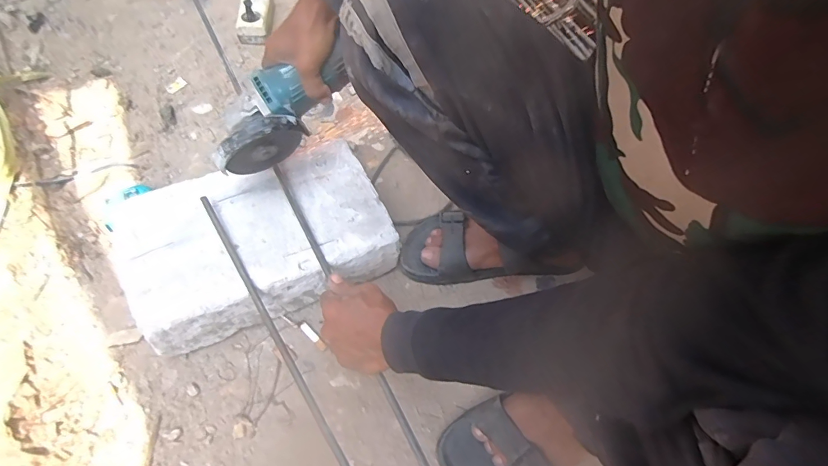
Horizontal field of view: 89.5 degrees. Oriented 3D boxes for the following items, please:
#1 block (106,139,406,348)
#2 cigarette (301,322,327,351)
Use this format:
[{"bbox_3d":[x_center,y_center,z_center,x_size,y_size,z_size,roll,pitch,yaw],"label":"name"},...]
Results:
[{"bbox_3d":[-0.218,0.008,0.575,0.336,0.105,0.208,-20,63,-14],"label":"block"},{"bbox_3d":[-0.135,0.139,0.559,0.011,0.004,0.048,-39,71,-23],"label":"cigarette"}]

